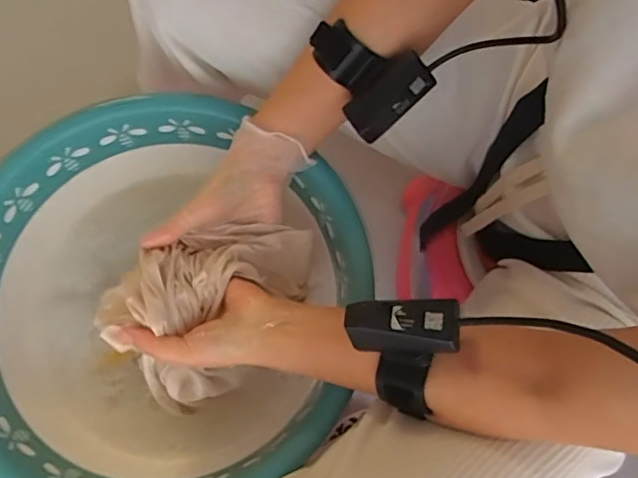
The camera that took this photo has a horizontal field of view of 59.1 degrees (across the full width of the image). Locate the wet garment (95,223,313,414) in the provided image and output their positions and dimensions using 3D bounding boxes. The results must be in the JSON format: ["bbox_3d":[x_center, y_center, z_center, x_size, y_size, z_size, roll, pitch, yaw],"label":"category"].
[{"bbox_3d":[-0.081,0.053,0.476,0.180,0.099,0.119,-31,78,-7],"label":"wet garment"}]

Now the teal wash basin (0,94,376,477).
[{"bbox_3d":[-0.143,0.058,0.514,0.348,0.118,0.355,0,76,0],"label":"teal wash basin"}]

